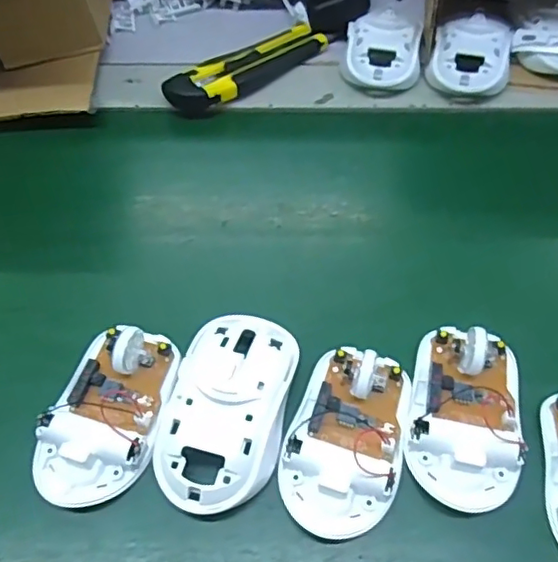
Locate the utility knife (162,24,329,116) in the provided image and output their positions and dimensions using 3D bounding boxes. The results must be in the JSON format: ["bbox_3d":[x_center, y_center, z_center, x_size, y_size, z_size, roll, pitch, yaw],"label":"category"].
[{"bbox_3d":[-0.023,-0.166,0.450,0.138,0.021,0.038,-33,63,-19],"label":"utility knife"}]

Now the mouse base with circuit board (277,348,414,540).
[{"bbox_3d":[0.034,0.077,0.291,0.056,0.020,0.092,13,58,9],"label":"mouse base with circuit board"}]

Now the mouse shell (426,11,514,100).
[{"bbox_3d":[0.146,-0.167,0.441,0.058,0.030,0.066,18,59,12],"label":"mouse shell"}]

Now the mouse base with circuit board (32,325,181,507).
[{"bbox_3d":[-0.090,0.065,0.300,0.055,0.022,0.092,11,58,8],"label":"mouse base with circuit board"}]

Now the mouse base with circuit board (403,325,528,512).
[{"bbox_3d":[0.097,0.065,0.295,0.058,0.020,0.090,9,58,6],"label":"mouse base with circuit board"}]

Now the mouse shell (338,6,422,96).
[{"bbox_3d":[0.079,-0.174,0.448,0.058,0.030,0.063,11,58,7],"label":"mouse shell"}]

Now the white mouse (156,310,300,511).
[{"bbox_3d":[-0.025,0.062,0.295,0.058,0.028,0.103,10,58,7],"label":"white mouse"}]

